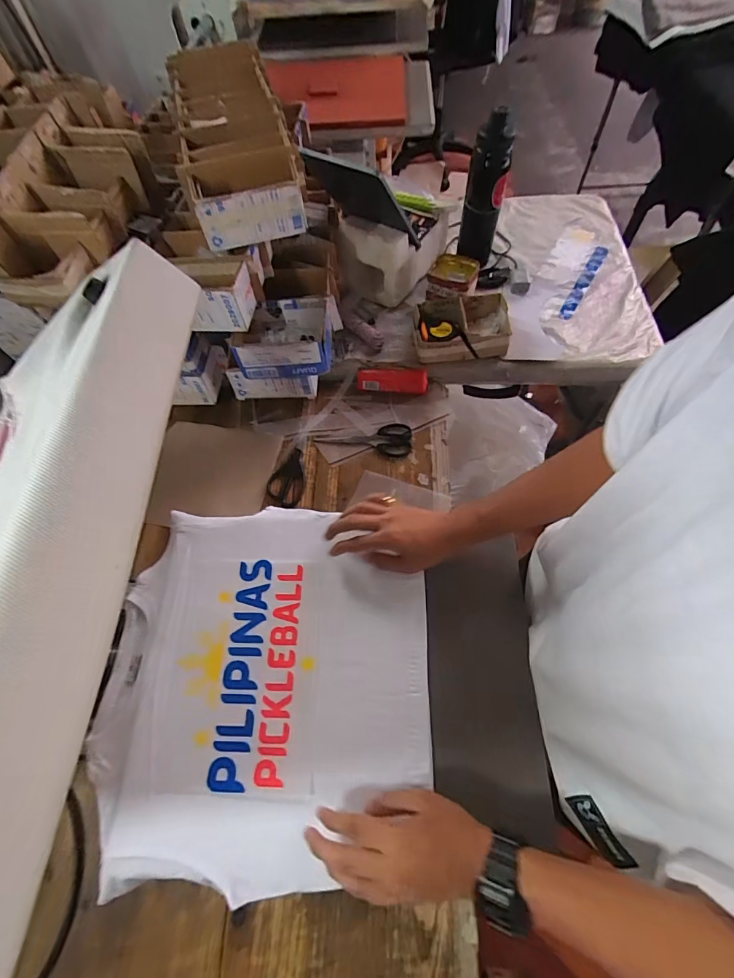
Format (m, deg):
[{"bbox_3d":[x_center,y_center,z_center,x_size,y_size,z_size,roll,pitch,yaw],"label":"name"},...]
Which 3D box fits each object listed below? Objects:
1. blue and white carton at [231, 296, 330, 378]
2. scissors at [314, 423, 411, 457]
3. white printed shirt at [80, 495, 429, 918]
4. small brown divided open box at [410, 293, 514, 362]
[{"bbox_3d":[-0.141,-0.255,0.706,0.152,0.072,0.108,-3,62,3],"label":"blue and white carton"},{"bbox_3d":[-0.006,-0.093,0.776,0.175,0.006,0.070,0,62,4],"label":"scissors"},{"bbox_3d":[-0.129,0.217,0.502,0.393,0.040,0.394,0,62,4],"label":"white printed shirt"},{"bbox_3d":[0.183,-0.310,0.810,0.182,0.062,0.114,-7,62,0],"label":"small brown divided open box"}]

